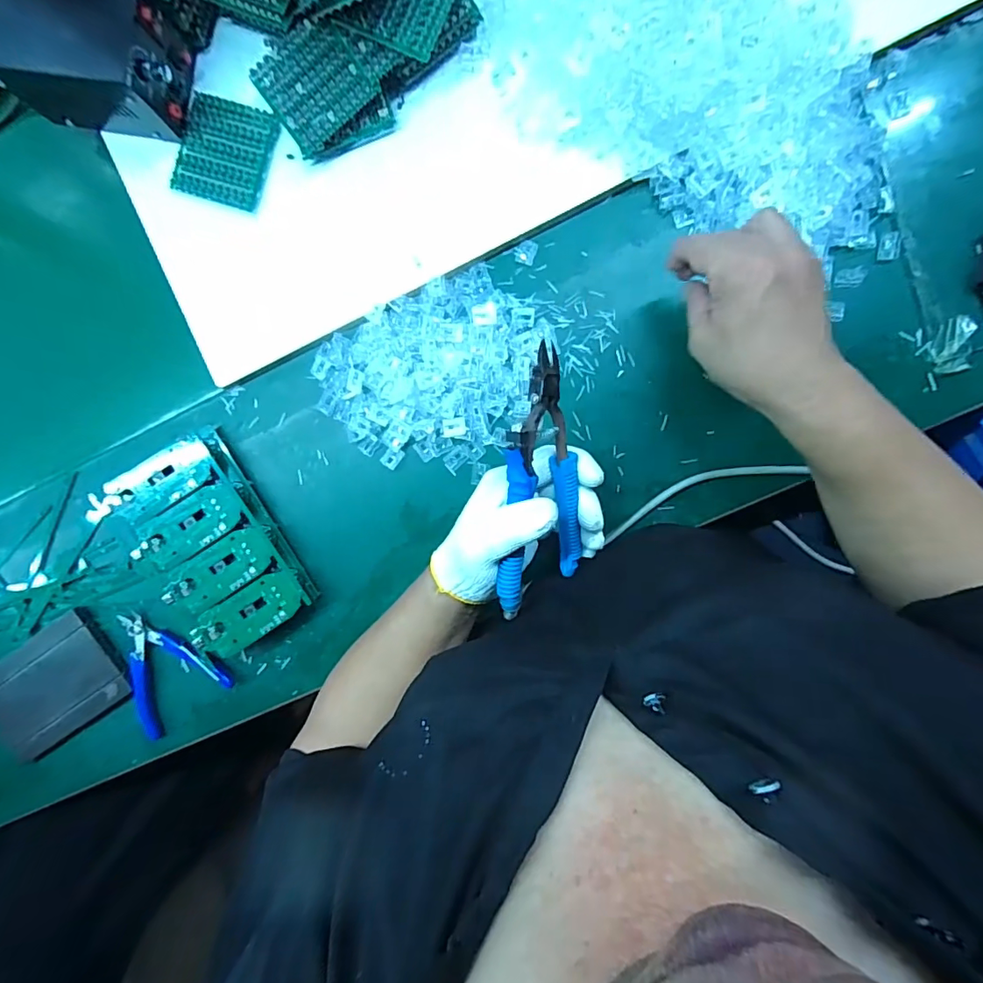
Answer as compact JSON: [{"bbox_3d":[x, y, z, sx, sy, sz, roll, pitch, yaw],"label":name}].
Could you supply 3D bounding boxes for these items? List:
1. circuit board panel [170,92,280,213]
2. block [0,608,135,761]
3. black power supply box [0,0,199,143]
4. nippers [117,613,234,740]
[{"bbox_3d":[-0.237,-0.302,0.444,0.082,0.009,0.089,17,94,3],"label":"circuit board panel"},{"bbox_3d":[-0.413,0.184,0.475,0.133,0.020,0.095,-35,90,5],"label":"block"},{"bbox_3d":[-0.347,-0.381,0.428,0.157,0.060,0.109,13,94,4],"label":"black power supply box"},{"bbox_3d":[-0.293,0.167,0.464,0.090,0.027,0.113,-12,92,5],"label":"nippers"}]

